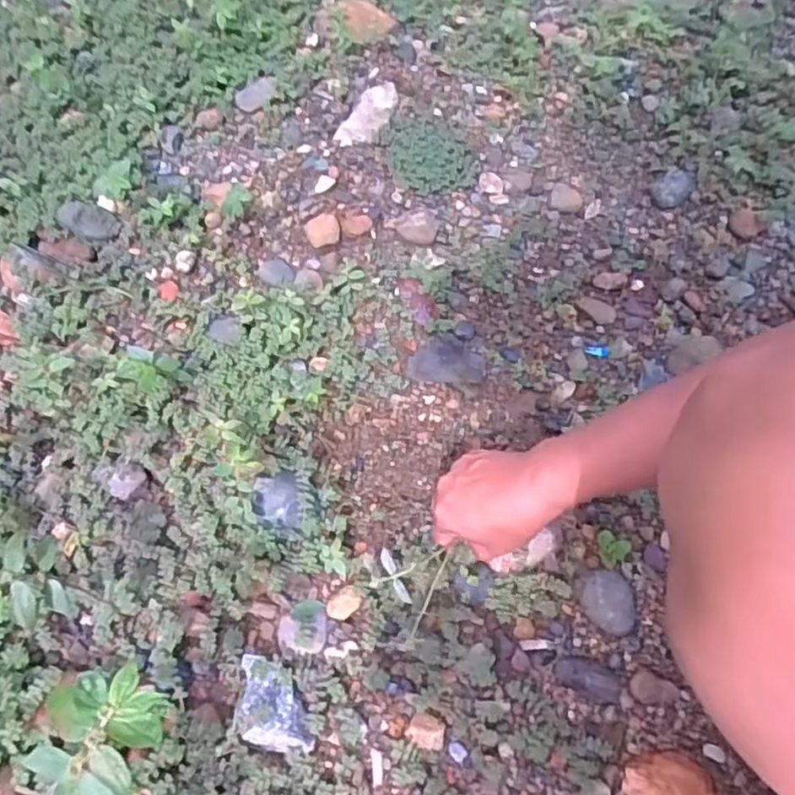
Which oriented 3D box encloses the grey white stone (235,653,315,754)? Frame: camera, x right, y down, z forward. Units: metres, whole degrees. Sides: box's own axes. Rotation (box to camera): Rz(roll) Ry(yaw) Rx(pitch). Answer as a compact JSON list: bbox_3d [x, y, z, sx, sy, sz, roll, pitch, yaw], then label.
[{"bbox_3d":[-0.089,0.223,0.488,0.052,0.023,0.063,0,58,-4],"label":"grey white stone"}]

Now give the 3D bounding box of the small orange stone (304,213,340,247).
[{"bbox_3d":[-0.084,-0.189,0.747,0.037,0.016,0.046,-11,59,-11],"label":"small orange stone"}]

